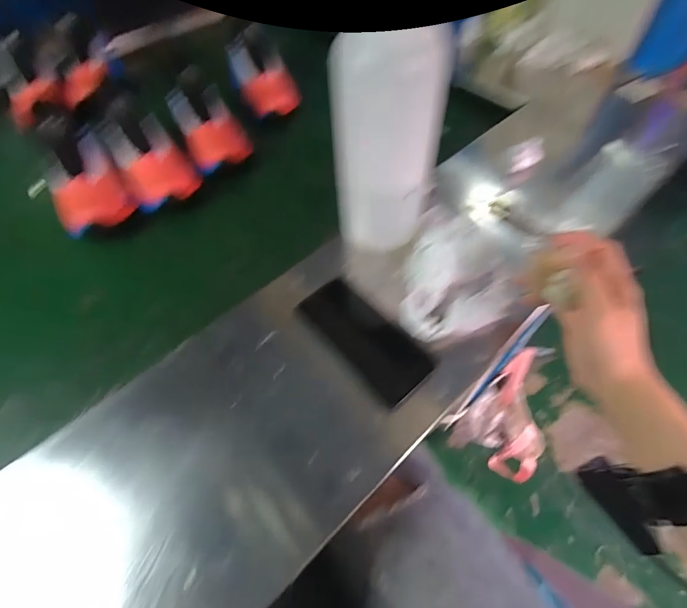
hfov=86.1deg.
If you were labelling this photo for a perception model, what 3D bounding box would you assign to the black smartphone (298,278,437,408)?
[{"bbox_3d":[0.021,0.031,0.380,0.064,0.011,0.146,-39,63,-21],"label":"black smartphone"}]

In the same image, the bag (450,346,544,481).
[{"bbox_3d":[0.378,0.242,0.838,0.170,0.363,0.134,-5,31,-3],"label":"bag"}]

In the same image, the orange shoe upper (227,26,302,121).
[{"bbox_3d":[-0.147,-0.421,0.677,0.099,0.101,0.133,-24,58,-12],"label":"orange shoe upper"}]

